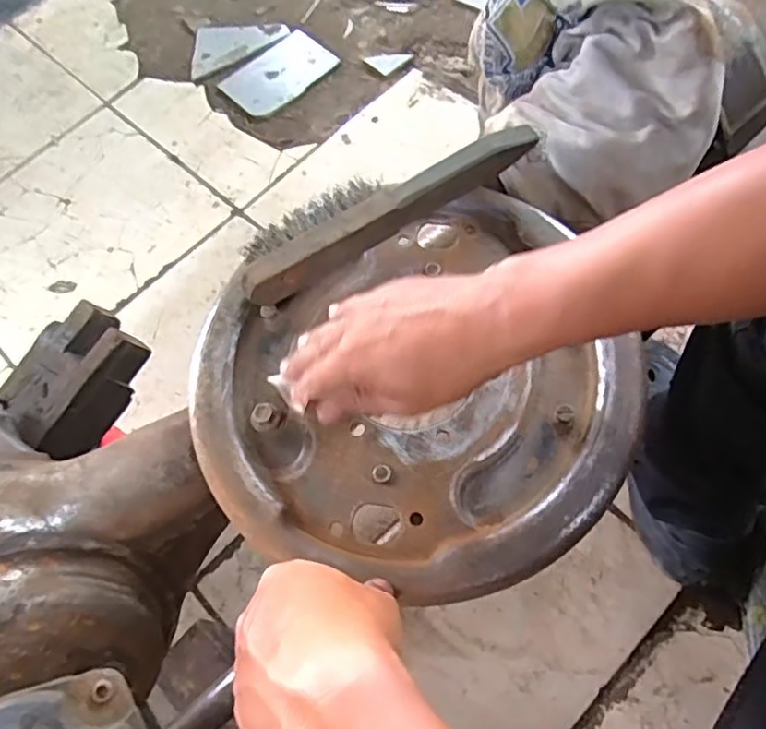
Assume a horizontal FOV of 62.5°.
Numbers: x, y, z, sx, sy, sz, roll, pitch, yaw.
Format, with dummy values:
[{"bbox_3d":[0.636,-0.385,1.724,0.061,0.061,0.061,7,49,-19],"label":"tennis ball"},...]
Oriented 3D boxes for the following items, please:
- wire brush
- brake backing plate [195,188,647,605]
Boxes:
[{"bbox_3d":[0.002,-0.118,0.469,0.239,0.036,0.039,-31,63,-8],"label":"wire brush"},{"bbox_3d":[0.021,0.021,0.422,0.274,0.029,0.256,-1,64,3],"label":"brake backing plate"}]

